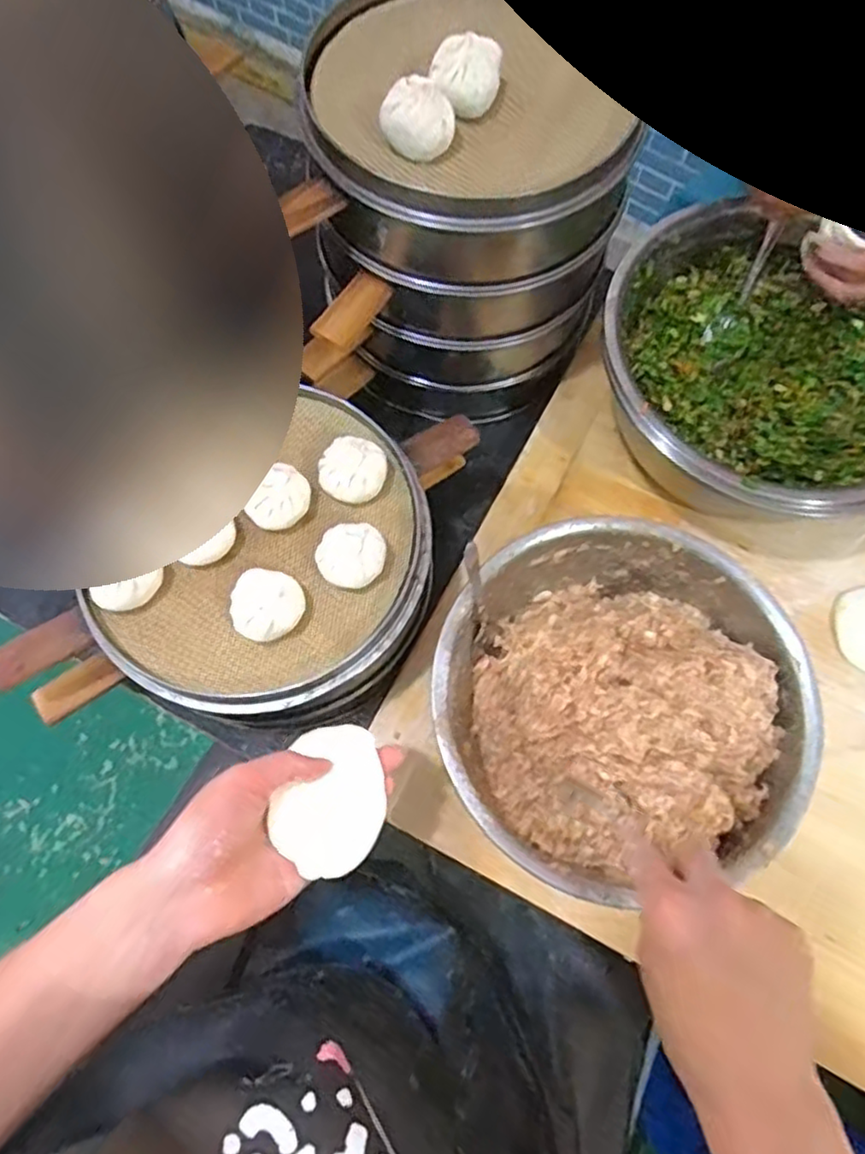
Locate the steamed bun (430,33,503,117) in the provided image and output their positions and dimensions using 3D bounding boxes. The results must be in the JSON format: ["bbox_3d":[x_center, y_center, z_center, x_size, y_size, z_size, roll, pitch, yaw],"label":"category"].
[{"bbox_3d":[0.023,-0.348,0.475,0.047,0.030,0.047,2,70,0],"label":"steamed bun"}]

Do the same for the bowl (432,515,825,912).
[{"bbox_3d":[0.131,0.095,0.506,0.247,0.105,0.248,0,70,-1],"label":"bowl"}]

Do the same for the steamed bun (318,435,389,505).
[{"bbox_3d":[-0.059,-0.078,0.502,0.047,0.031,0.041,12,71,3],"label":"steamed bun"}]

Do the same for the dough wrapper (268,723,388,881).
[{"bbox_3d":[-0.060,0.132,0.406,0.061,0.018,0.085,7,70,1],"label":"dough wrapper"}]

